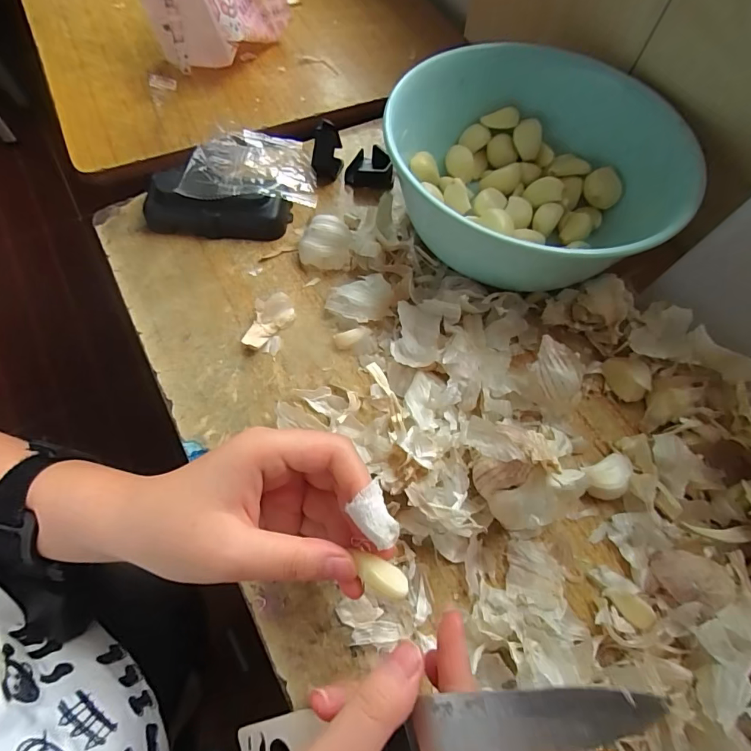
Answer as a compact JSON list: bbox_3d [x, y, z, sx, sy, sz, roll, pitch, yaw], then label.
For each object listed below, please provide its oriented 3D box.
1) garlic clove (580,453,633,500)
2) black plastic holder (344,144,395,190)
[{"bbox_3d":[0.133,0.059,0.242,0.028,0.015,0.021,-19,67,-12],"label":"garlic clove"},{"bbox_3d":[-0.001,-0.161,0.331,0.037,0.020,0.029,19,65,5],"label":"black plastic holder"}]

